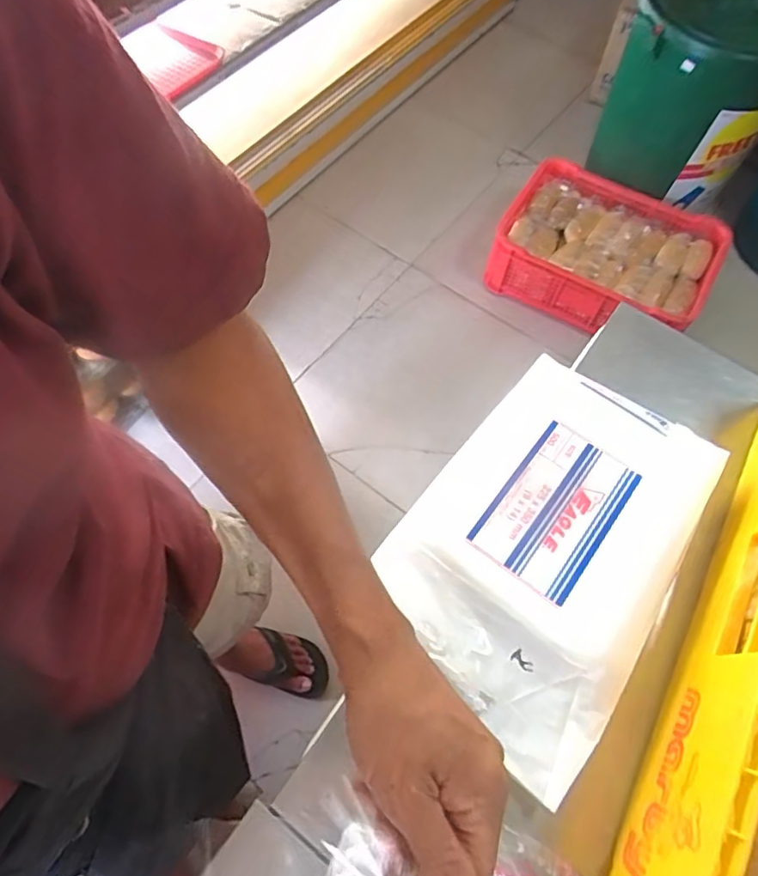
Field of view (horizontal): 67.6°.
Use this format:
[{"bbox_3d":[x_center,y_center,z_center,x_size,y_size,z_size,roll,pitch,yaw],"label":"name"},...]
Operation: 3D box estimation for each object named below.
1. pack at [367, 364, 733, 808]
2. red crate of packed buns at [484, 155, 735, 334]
[{"bbox_3d":[0.149,0.088,0.497,0.215,0.033,0.318,37,68,15],"label":"pack"},{"bbox_3d":[0.570,-0.454,1.476,0.519,0.219,0.355,27,66,11],"label":"red crate of packed buns"}]

